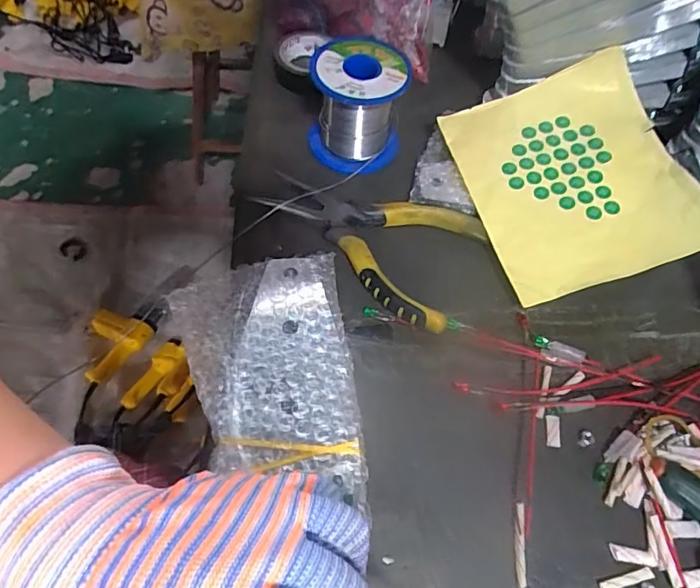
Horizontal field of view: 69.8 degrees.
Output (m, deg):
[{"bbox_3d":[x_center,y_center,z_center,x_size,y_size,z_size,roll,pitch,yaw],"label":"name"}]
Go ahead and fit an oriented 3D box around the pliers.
[{"bbox_3d":[0.009,-0.045,0.325,0.149,0.011,0.085,31,62,14],"label":"pliers"}]

